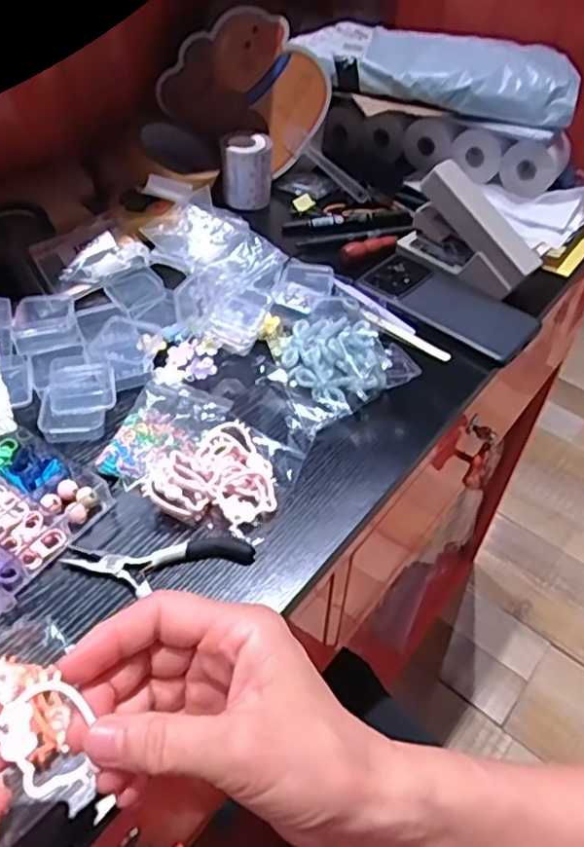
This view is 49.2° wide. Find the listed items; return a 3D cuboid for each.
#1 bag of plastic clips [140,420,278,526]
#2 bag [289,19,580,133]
[{"bbox_3d":[-0.050,0.039,0.431,0.089,0.023,0.073,-32,58,-28],"label":"bag of plastic clips"},{"bbox_3d":[0.153,-0.380,0.679,0.280,0.046,0.117,11,48,7],"label":"bag"}]

